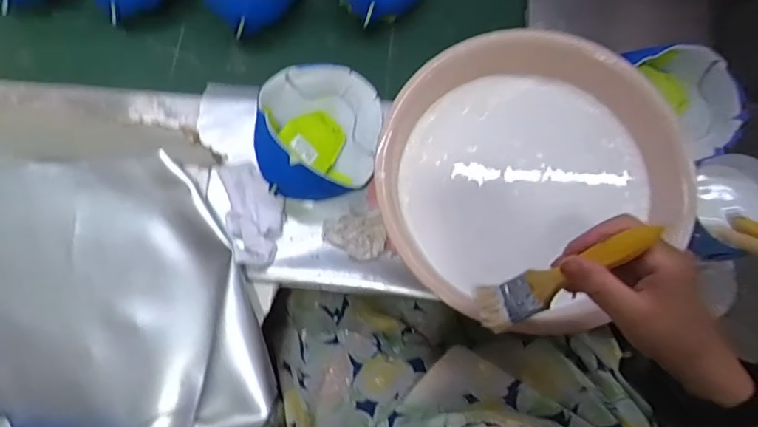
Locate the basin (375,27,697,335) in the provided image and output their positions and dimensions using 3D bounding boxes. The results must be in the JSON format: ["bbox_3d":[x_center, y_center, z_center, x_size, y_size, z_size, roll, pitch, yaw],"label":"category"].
[{"bbox_3d":[0.143,-0.034,0.519,0.274,0.145,0.282,0,76,0],"label":"basin"}]

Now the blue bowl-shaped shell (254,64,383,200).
[{"bbox_3d":[-0.070,-0.100,0.584,0.129,0.083,0.179,5,76,1],"label":"blue bowl-shaped shell"}]

